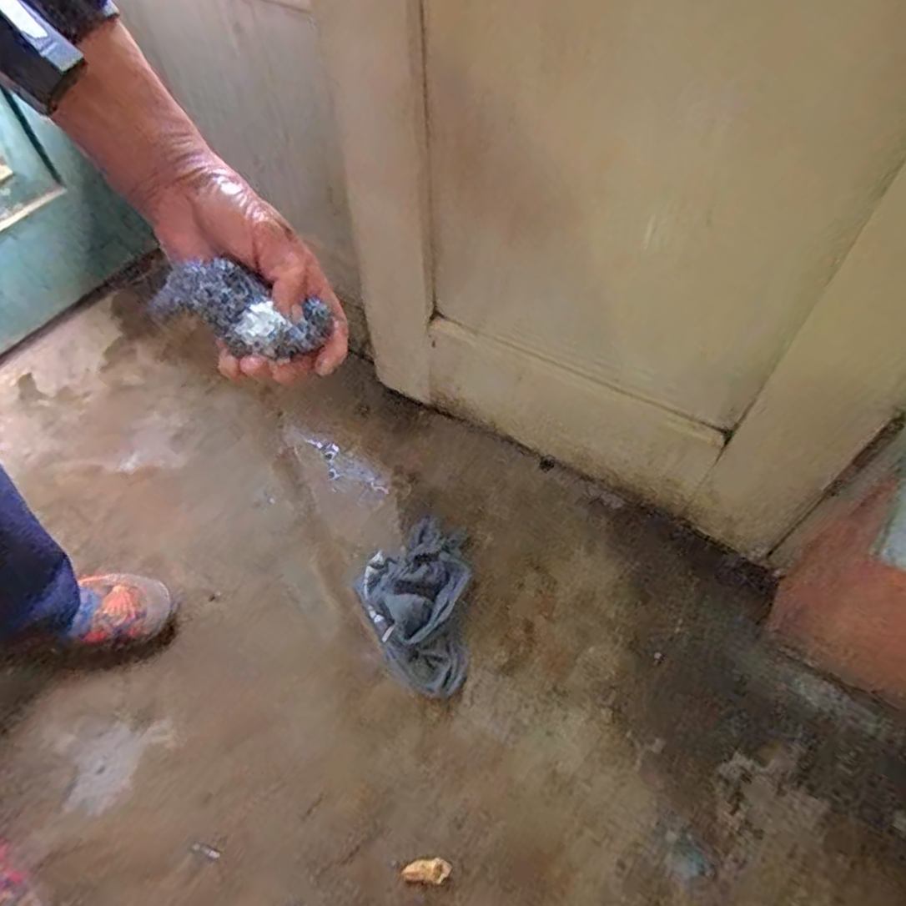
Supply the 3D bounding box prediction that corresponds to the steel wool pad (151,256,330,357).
[{"bbox_3d":[-0.113,-0.076,0.325,0.084,0.022,0.044,19,54,-16],"label":"steel wool pad"}]

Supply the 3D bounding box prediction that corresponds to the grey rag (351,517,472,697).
[{"bbox_3d":[-0.047,0.166,0.696,0.124,0.033,0.200,2,56,0],"label":"grey rag"}]

